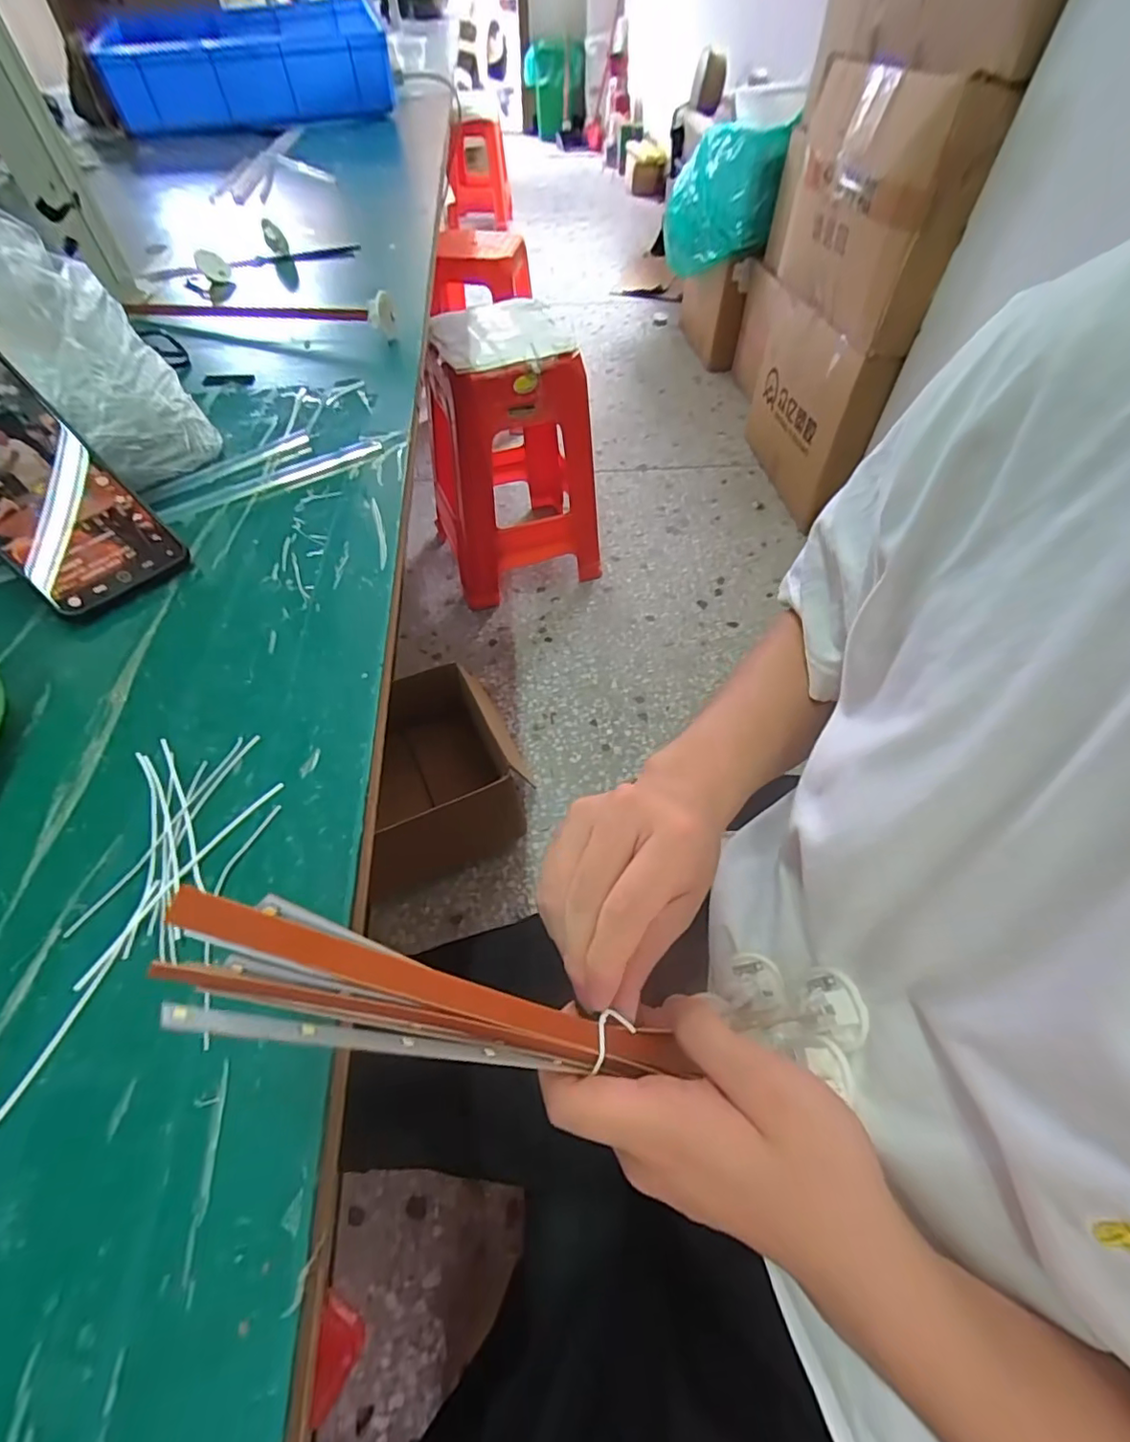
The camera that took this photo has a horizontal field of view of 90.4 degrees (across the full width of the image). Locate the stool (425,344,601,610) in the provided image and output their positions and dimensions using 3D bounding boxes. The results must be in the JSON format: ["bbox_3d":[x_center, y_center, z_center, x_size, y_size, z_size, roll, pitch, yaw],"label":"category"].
[{"bbox_3d":[-0.126,-0.614,1.320,0.355,0.500,0.370,-16,56,-12],"label":"stool"}]

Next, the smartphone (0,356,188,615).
[{"bbox_3d":[-0.309,-0.141,0.320,0.166,0.008,0.076,47,61,-6],"label":"smartphone"}]

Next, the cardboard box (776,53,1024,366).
[{"bbox_3d":[0.632,-1.092,1.182,0.126,0.372,0.528,-4,54,-4],"label":"cardboard box"}]

